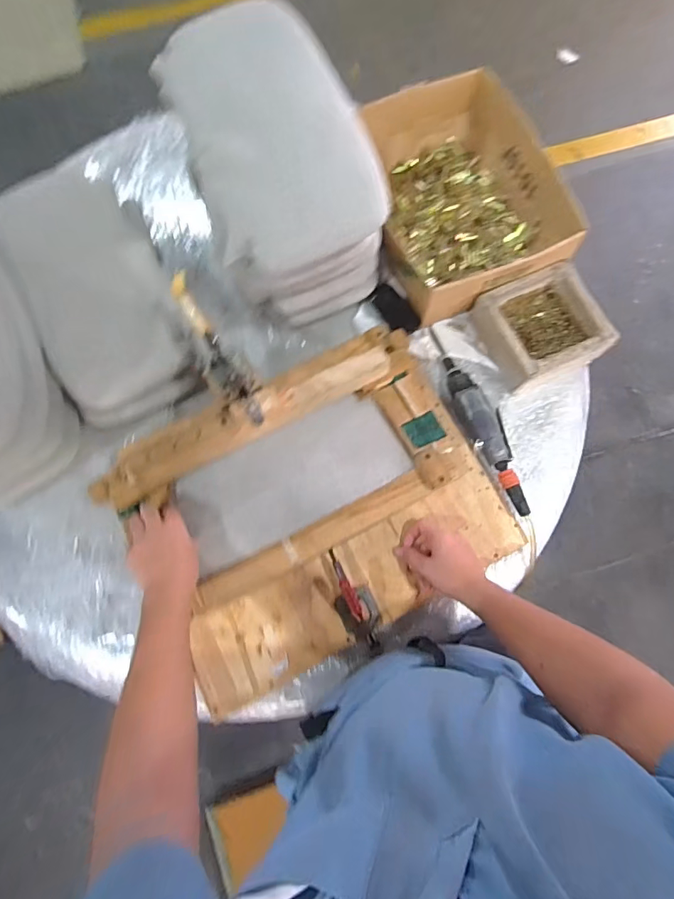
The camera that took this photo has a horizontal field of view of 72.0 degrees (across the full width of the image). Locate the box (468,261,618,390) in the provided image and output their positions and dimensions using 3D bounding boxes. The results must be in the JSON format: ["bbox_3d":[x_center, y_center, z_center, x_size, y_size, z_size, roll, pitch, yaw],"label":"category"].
[{"bbox_3d":[0.340,-0.201,0.776,0.167,0.080,0.161,-23,76,-5],"label":"box"}]

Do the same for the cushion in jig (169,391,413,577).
[{"bbox_3d":[-0.072,0.042,0.698,0.336,0.035,0.146,-26,75,-8],"label":"cushion in jig"}]

